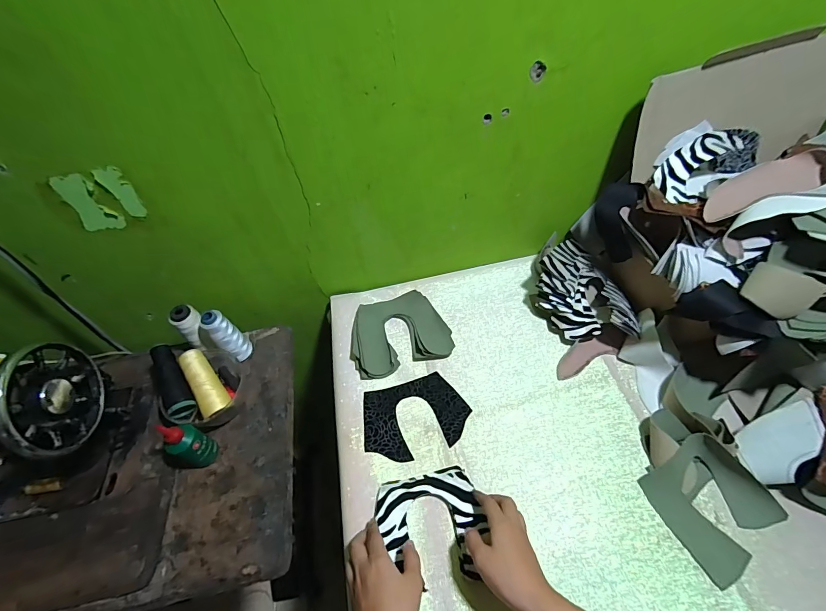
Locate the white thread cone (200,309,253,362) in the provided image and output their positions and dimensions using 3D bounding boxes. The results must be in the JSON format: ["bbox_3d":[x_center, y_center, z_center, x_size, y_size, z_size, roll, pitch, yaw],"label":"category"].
[{"bbox_3d":[-0.307,0.052,0.636,0.033,0.109,0.039,36,64,27],"label":"white thread cone"}]

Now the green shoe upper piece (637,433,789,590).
[{"bbox_3d":[0.363,0.238,0.462,0.118,0.042,0.121,-31,56,-15],"label":"green shoe upper piece"}]

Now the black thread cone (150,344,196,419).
[{"bbox_3d":[-0.368,0.111,0.580,0.036,0.034,0.119,-28,72,-14],"label":"black thread cone"}]

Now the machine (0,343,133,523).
[{"bbox_3d":[-0.623,0.184,0.494,0.401,0.206,0.164,-14,54,-4],"label":"machine"}]

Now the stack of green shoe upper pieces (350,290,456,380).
[{"bbox_3d":[-0.027,0.047,0.657,0.165,0.024,0.136,-19,54,-8],"label":"stack of green shoe upper pieces"}]

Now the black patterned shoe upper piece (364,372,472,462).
[{"bbox_3d":[0.002,0.168,0.581,0.156,0.008,0.112,-16,55,-8],"label":"black patterned shoe upper piece"}]

